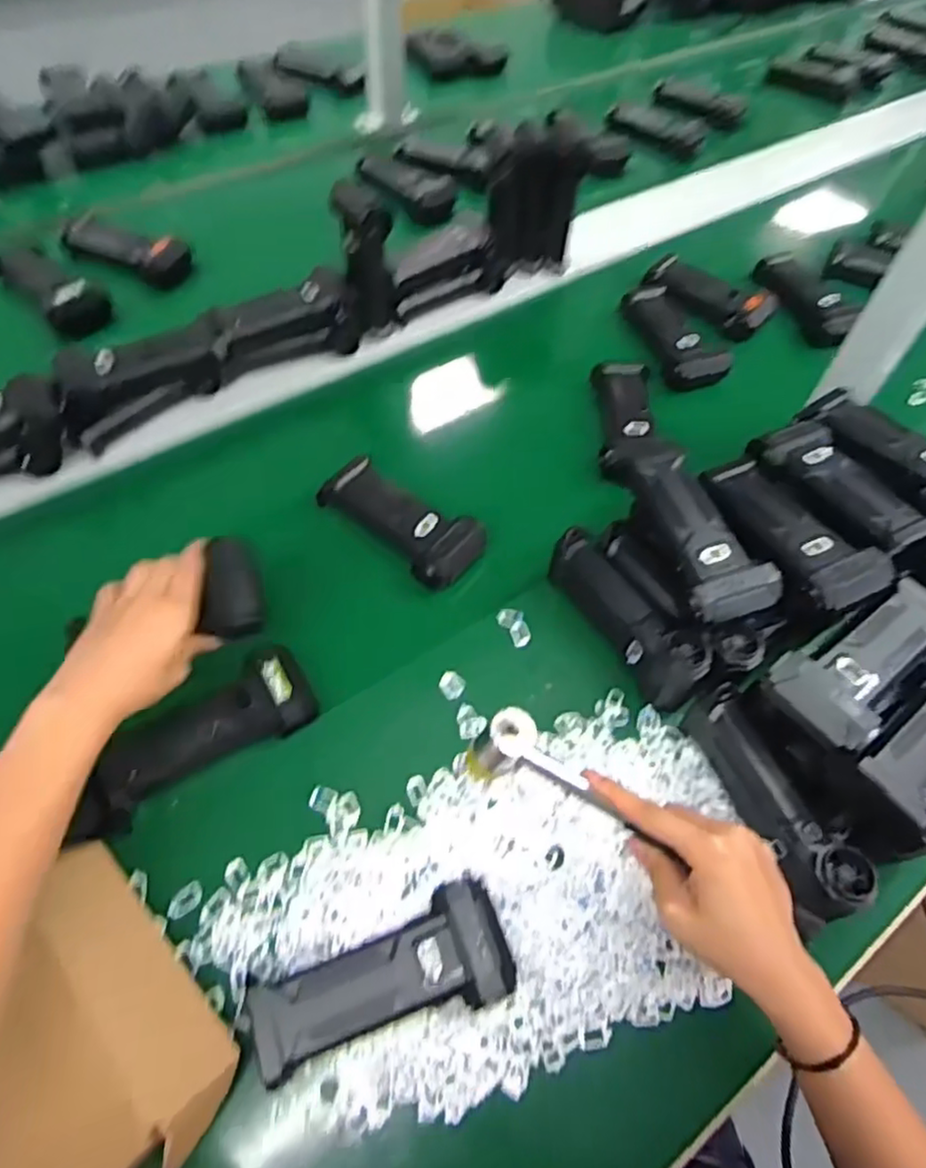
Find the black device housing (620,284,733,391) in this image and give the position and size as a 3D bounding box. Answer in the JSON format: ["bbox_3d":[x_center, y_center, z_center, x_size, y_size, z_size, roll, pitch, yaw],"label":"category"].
[{"bbox_3d":[0.246,-0.300,0.782,0.075,0.025,0.162,-18,60,-15],"label":"black device housing"}]

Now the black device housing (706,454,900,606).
[{"bbox_3d":[0.254,-0.044,0.520,0.085,0.038,0.156,-30,64,-21],"label":"black device housing"}]

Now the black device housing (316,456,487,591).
[{"bbox_3d":[-0.061,-0.061,0.614,0.160,0.035,0.072,31,60,16],"label":"black device housing"}]

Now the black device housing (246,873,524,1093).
[{"bbox_3d":[-0.048,0.243,0.405,0.154,0.038,0.068,-16,60,-14],"label":"black device housing"}]

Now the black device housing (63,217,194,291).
[{"bbox_3d":[-0.430,-0.419,0.835,0.181,0.048,0.061,16,57,6],"label":"black device housing"}]

